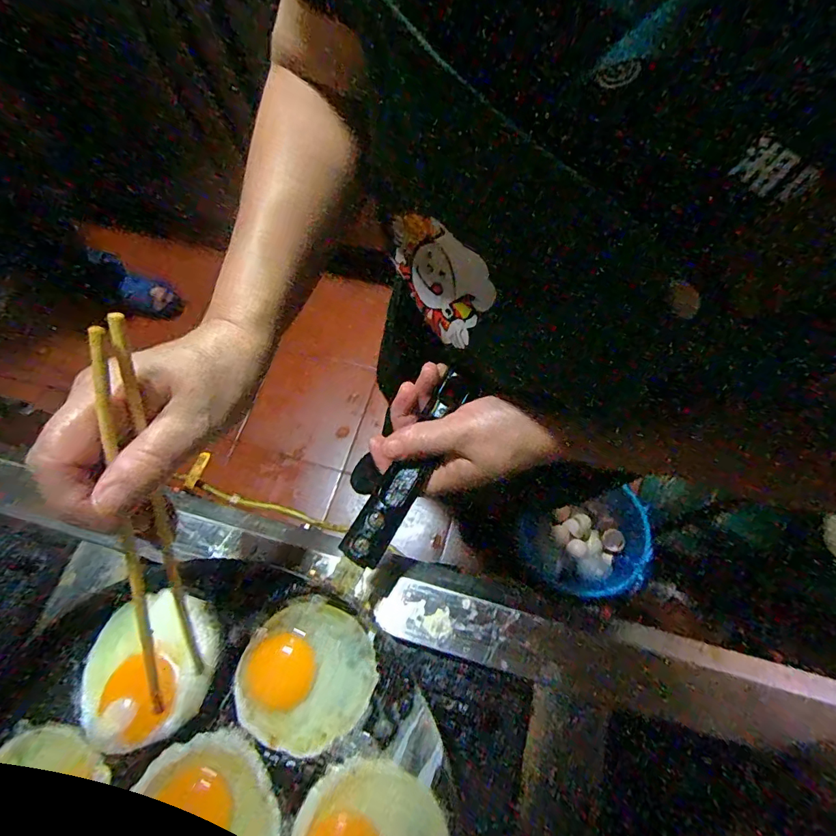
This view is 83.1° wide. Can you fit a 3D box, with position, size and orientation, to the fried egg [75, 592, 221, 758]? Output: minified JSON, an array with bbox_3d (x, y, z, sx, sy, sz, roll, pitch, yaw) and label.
[{"bbox_3d":[-0.172,0.157,0.297,0.080,0.020,0.089,13,69,8],"label":"fried egg"}]

